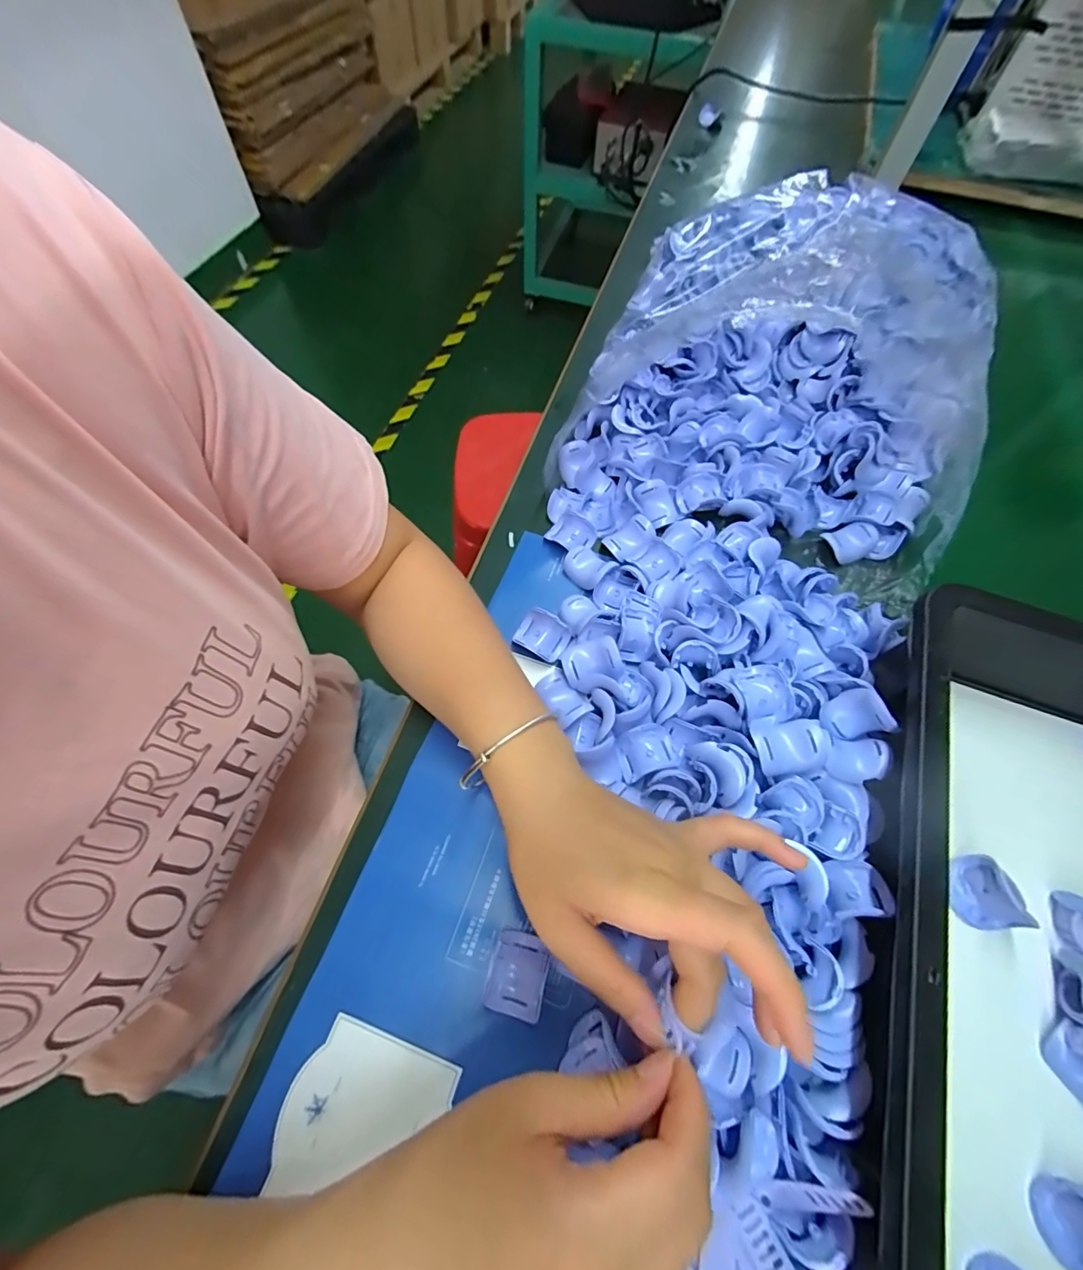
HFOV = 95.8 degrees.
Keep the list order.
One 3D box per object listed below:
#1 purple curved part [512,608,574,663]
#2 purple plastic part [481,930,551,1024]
[{"bbox_3d":[0.000,0.000,0.358,0.039,0.017,0.031,29,65,12],"label":"purple curved part"},{"bbox_3d":[-0.013,0.184,0.265,0.031,0.006,0.038,14,63,5],"label":"purple plastic part"}]

